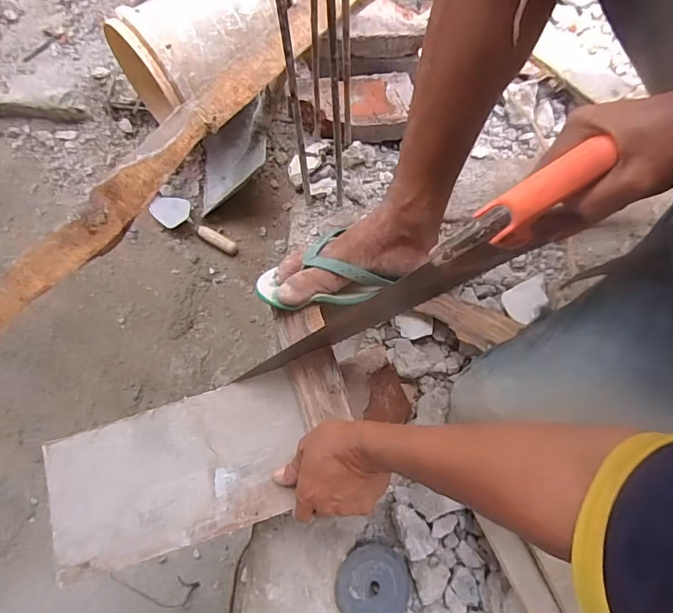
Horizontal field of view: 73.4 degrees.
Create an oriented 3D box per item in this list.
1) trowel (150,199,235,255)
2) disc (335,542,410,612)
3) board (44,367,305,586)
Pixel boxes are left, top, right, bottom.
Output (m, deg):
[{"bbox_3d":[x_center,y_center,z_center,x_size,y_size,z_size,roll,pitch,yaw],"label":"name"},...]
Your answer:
[{"bbox_3d":[-0.368,-0.206,1.176,0.237,0.042,0.086,35,75,12],"label":"trowel"},{"bbox_3d":[0.042,0.324,0.520,0.087,0.012,0.089,5,71,-13],"label":"disc"},{"bbox_3d":[-0.167,0.176,0.488,0.267,0.016,0.146,-19,72,-6],"label":"board"}]

